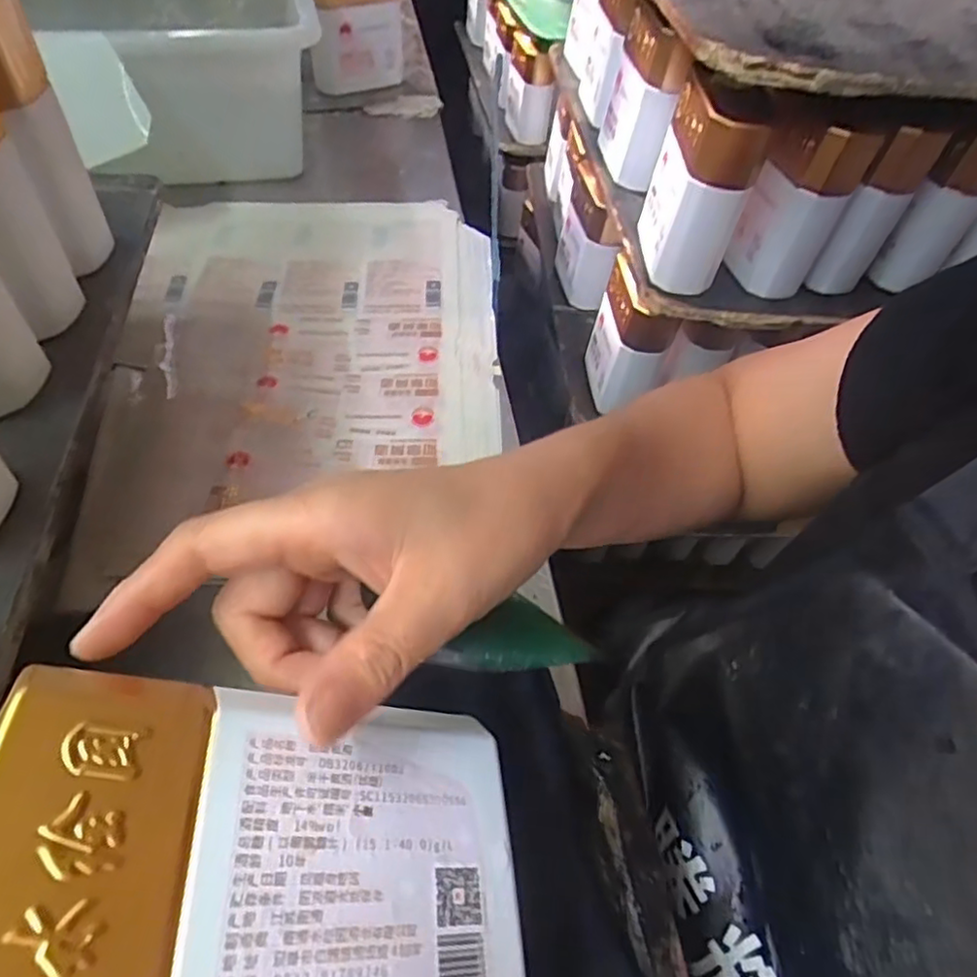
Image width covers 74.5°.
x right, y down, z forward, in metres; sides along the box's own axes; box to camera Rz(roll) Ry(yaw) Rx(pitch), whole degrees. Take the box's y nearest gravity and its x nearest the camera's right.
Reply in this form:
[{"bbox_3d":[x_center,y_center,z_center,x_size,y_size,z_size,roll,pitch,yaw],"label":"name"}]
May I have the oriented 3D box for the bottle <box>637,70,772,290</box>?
[{"bbox_3d":[0.165,-0.240,0.507,0.059,0.136,0.096,9,51,-1],"label":"bottle"}]

